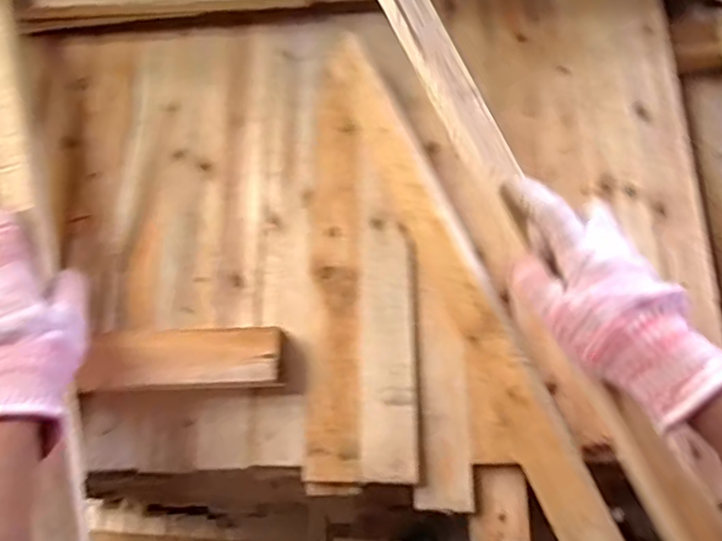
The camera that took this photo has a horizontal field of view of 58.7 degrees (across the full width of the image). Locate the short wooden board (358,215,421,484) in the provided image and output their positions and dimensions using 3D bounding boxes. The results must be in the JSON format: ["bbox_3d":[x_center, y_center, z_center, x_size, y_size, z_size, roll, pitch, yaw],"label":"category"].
[{"bbox_3d":[0.021,0.056,0.515,0.043,0.012,0.211,-1,72,0],"label":"short wooden board"}]

